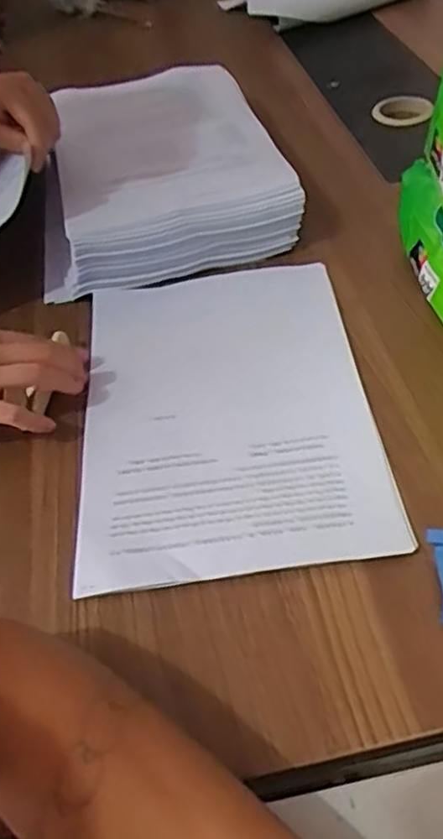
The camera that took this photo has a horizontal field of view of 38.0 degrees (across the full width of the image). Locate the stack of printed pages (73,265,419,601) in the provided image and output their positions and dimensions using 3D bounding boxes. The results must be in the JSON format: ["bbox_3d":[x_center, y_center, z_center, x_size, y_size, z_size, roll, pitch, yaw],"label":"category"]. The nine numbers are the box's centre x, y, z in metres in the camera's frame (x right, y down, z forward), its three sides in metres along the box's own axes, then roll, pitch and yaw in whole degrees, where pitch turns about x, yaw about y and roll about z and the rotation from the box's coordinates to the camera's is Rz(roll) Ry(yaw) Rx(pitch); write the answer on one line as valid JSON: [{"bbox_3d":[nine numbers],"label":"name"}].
[{"bbox_3d":[0.001,-0.018,0.488,0.208,0.014,0.295,-8,50,3],"label":"stack of printed pages"}]

